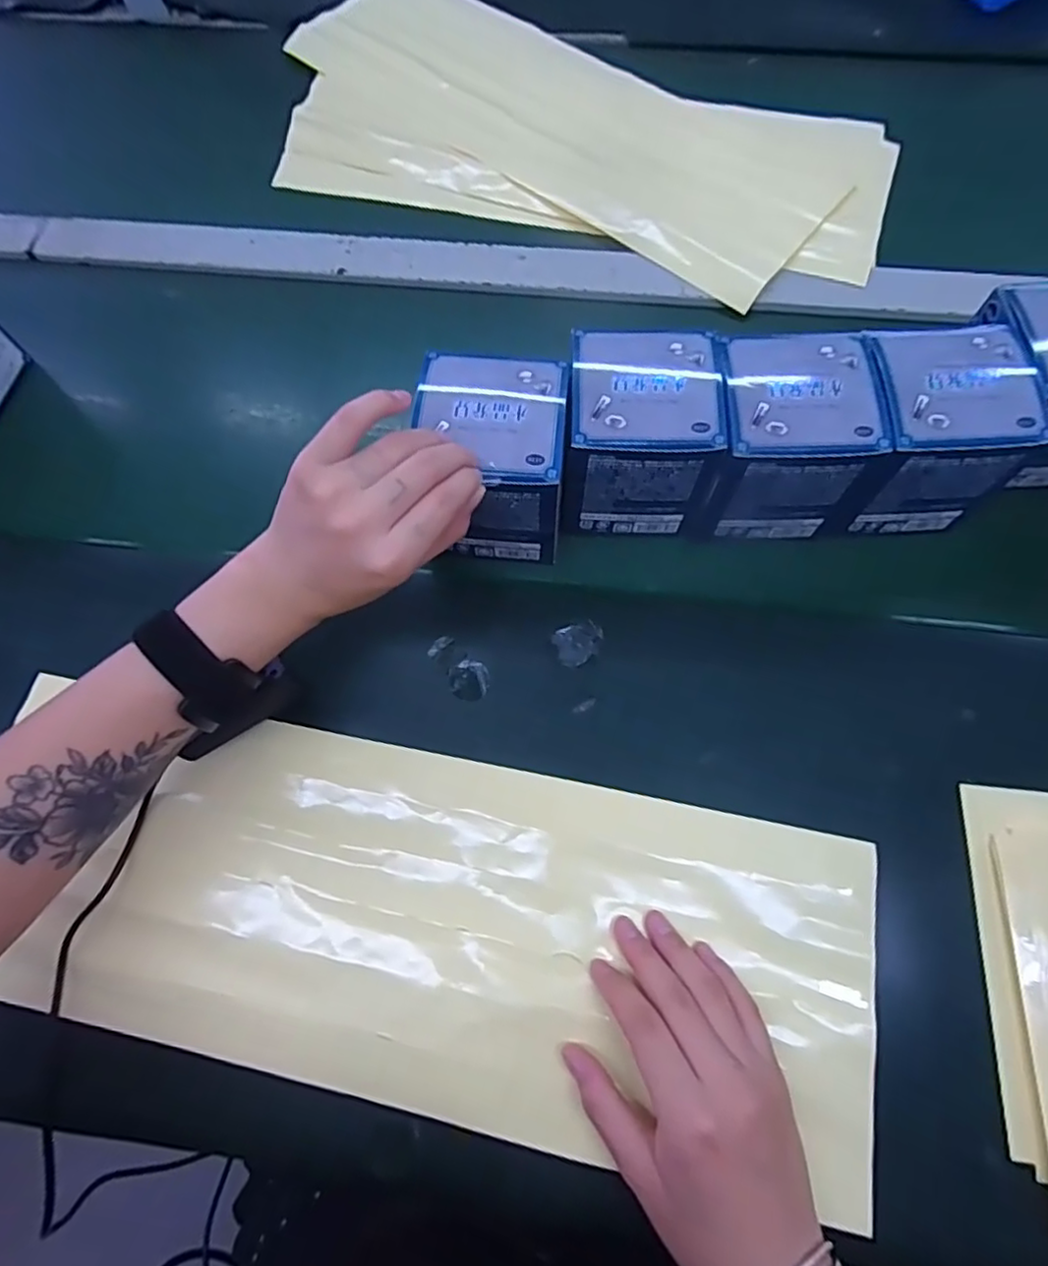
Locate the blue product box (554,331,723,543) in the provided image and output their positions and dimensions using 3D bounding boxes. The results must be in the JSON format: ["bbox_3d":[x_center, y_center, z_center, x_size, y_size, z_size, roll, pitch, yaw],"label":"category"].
[{"bbox_3d":[0.065,-0.114,0.371,0.084,0.096,0.074,2,69,3],"label":"blue product box"}]

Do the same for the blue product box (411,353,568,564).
[{"bbox_3d":[-0.016,-0.099,0.368,0.077,0.088,0.079,4,69,4],"label":"blue product box"}]

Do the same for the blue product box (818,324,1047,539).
[{"bbox_3d":[0.229,-0.114,0.367,0.082,0.087,0.078,2,69,3],"label":"blue product box"}]

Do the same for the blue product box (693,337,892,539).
[{"bbox_3d":[0.147,-0.109,0.369,0.085,0.087,0.080,0,69,3],"label":"blue product box"}]

